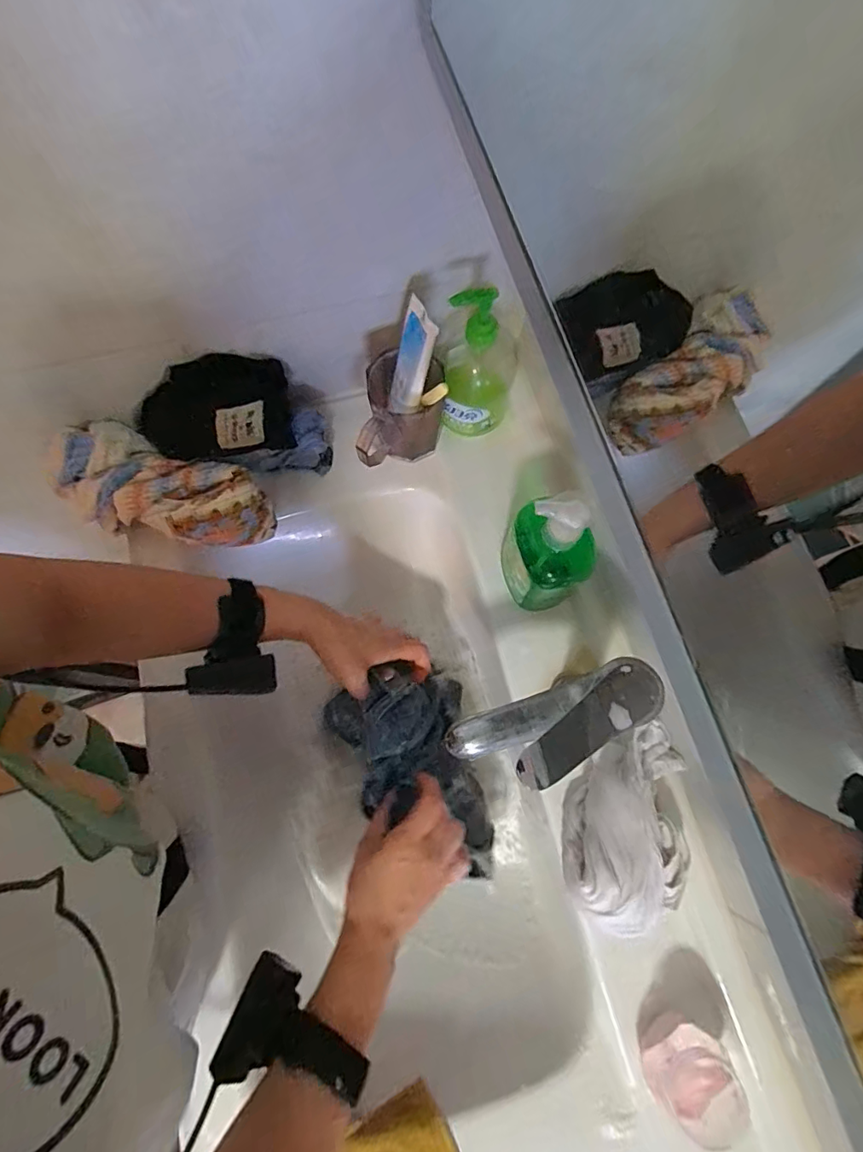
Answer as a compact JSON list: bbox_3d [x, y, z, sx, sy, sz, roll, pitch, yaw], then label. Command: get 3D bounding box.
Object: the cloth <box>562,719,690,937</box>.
[{"bbox_3d":[0.166,0.209,0.425,0.092,0.055,0.168,13,73,3],"label":"cloth"}]

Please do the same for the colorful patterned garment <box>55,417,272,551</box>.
[{"bbox_3d":[-0.288,-0.088,0.508,0.241,0.067,0.098,16,74,4],"label":"colorful patterned garment"}]

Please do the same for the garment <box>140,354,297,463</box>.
[{"bbox_3d":[-0.222,-0.158,0.509,0.160,0.084,0.085,-17,74,-5],"label":"garment"}]

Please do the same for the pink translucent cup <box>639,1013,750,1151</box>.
[{"bbox_3d":[0.202,0.388,0.381,0.060,0.053,0.060,-41,78,-12],"label":"pink translucent cup"}]

